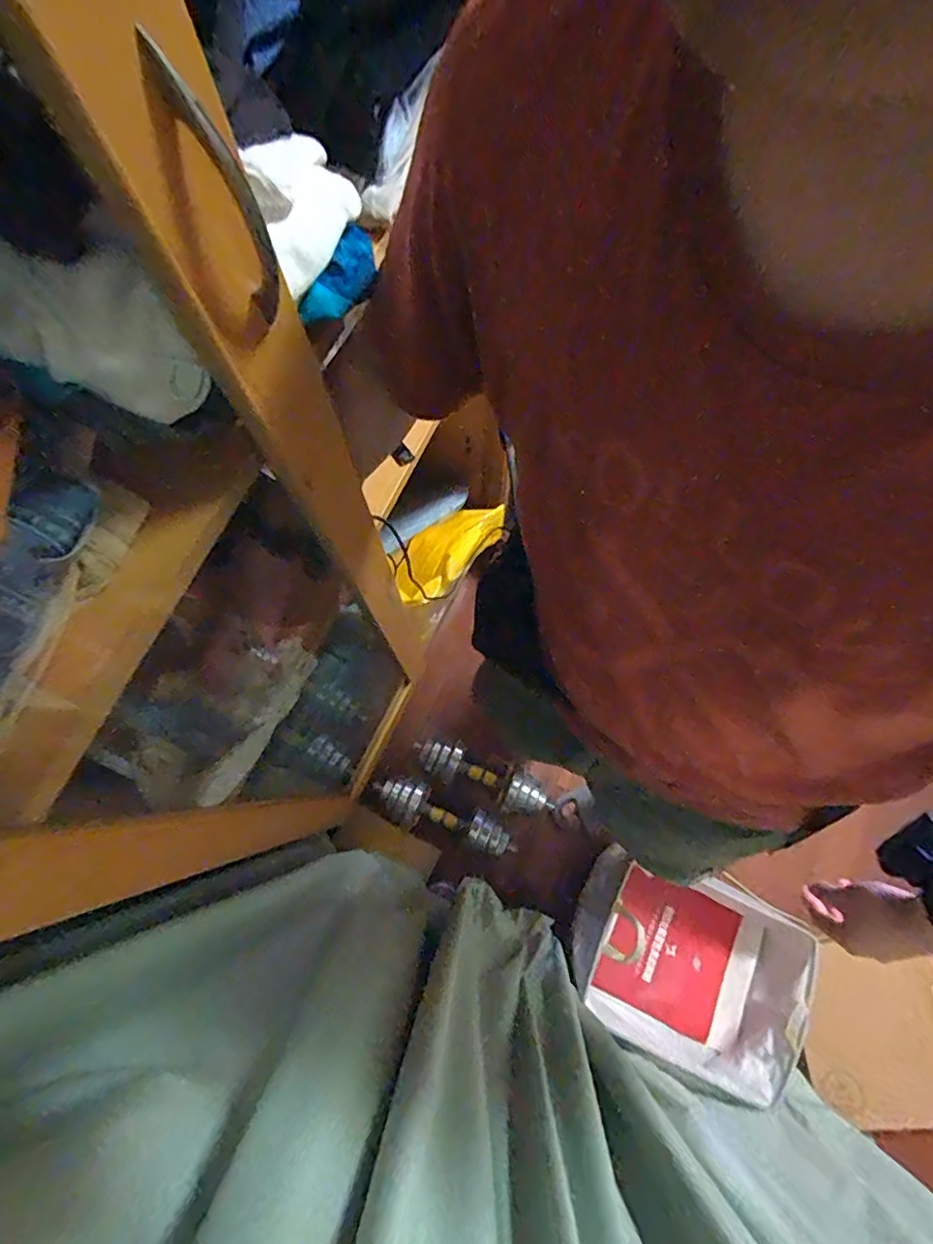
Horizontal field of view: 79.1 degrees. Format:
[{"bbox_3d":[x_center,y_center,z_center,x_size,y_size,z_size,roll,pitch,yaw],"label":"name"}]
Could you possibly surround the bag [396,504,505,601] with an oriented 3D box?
[{"bbox_3d":[-0.040,-0.145,1.060,0.119,0.069,0.308,34,52,10],"label":"bag"}]

